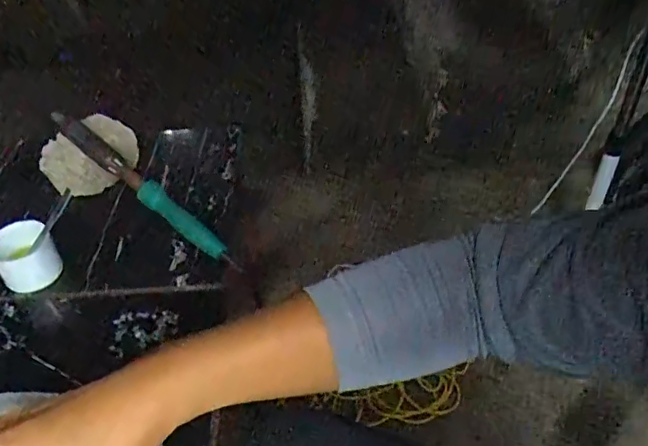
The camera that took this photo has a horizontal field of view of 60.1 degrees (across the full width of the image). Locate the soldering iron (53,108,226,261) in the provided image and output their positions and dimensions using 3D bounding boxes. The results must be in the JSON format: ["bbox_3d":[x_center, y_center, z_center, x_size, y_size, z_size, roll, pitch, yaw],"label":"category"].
[{"bbox_3d":[-0.229,-0.053,0.674,0.289,0.028,0.024,37,53,15],"label":"soldering iron"}]

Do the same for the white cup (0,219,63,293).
[{"bbox_3d":[-0.331,0.040,0.625,0.063,0.054,0.069,-29,51,-27],"label":"white cup"}]

